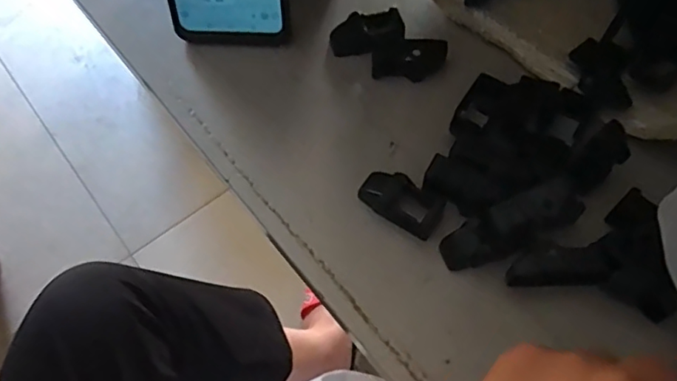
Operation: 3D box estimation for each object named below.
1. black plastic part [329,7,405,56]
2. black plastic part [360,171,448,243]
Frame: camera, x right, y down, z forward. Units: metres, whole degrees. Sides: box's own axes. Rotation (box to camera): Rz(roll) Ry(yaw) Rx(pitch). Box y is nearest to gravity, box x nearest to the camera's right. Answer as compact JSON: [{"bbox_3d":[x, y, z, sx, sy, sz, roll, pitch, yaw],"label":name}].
[{"bbox_3d":[0.019,-0.104,0.384,0.048,0.015,0.026,-6,62,-1],"label":"black plastic part"},{"bbox_3d":[0.036,0.006,0.330,0.048,0.014,0.026,32,68,18],"label":"black plastic part"}]

